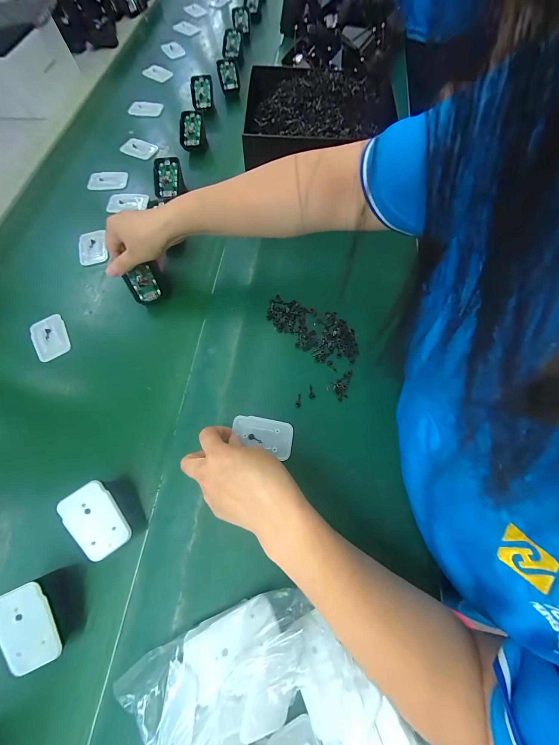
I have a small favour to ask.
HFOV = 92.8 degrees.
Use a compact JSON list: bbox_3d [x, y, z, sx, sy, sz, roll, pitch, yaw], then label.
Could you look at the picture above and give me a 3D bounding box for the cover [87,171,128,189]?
[{"bbox_3d":[-0.316,-0.353,0.486,0.068,0.006,0.039,-8,69,0],"label":"cover"}]

